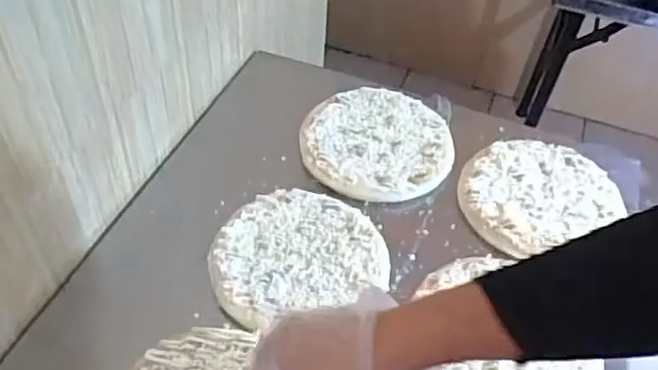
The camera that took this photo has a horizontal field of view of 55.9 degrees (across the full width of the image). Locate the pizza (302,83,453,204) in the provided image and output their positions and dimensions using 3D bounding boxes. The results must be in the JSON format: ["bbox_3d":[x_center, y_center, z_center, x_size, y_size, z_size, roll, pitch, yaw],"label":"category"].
[{"bbox_3d":[0.065,-0.061,0.850,0.198,0.026,0.193,5,47,0],"label":"pizza"}]

